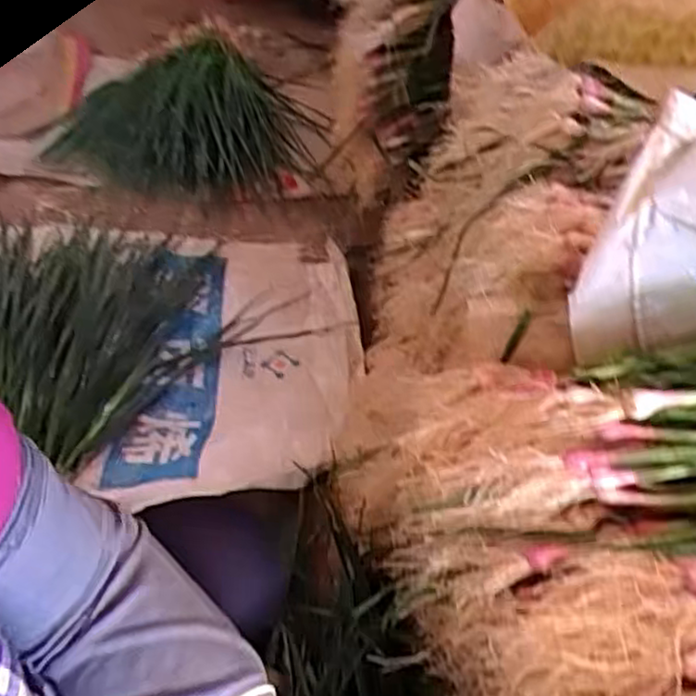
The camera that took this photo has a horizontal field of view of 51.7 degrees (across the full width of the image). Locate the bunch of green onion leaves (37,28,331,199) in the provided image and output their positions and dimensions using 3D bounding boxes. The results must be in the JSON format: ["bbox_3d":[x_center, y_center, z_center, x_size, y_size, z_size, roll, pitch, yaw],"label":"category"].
[{"bbox_3d":[-0.307,-0.439,1.343,0.407,0.138,0.471,-35,62,-27],"label":"bunch of green onion leaves"}]

